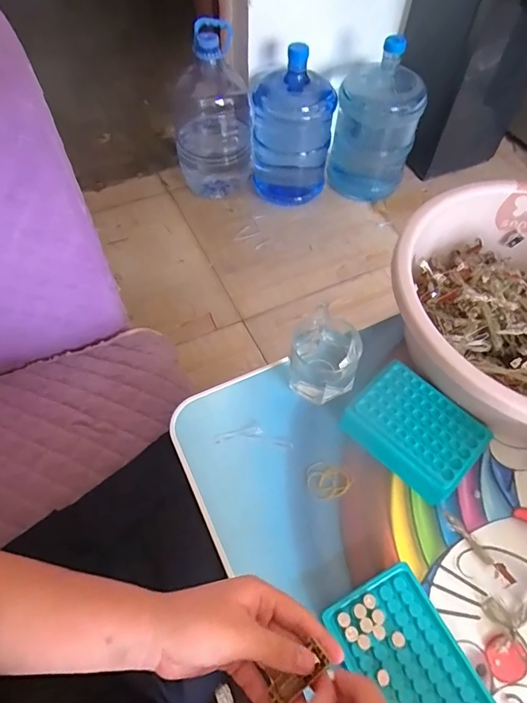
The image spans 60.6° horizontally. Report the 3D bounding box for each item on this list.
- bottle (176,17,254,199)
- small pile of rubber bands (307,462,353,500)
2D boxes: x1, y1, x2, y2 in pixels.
[{"bbox_3d":[-0.157,-0.713,1.382,0.232,0.449,0.231,-4,58,-4],"label":"bottle"},{"bbox_3d":[0.068,0.139,0.478,0.046,0.009,0.036,18,59,10],"label":"small pile of rubber bands"}]

